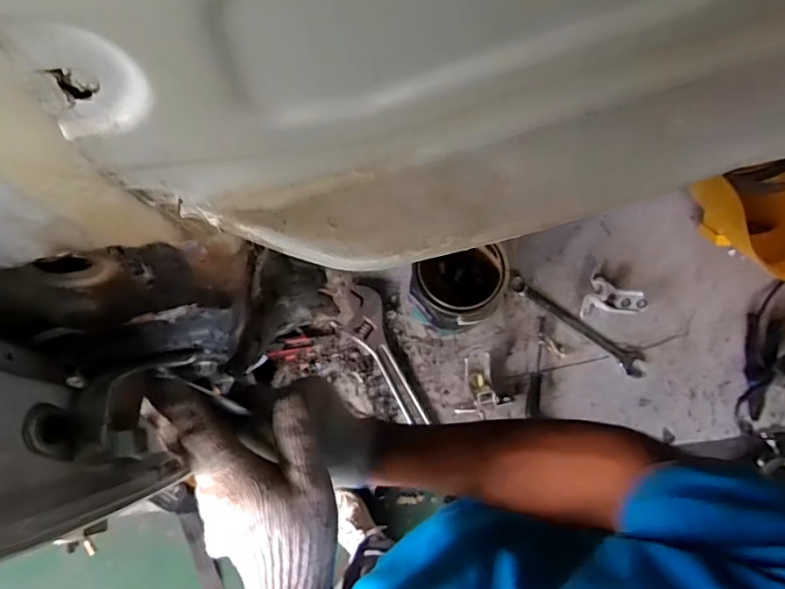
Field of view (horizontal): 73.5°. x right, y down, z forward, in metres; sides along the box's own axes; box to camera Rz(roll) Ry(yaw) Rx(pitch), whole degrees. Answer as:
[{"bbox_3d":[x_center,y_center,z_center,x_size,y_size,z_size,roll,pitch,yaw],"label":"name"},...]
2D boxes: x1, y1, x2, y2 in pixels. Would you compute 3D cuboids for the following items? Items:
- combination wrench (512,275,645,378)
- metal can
[{"bbox_3d":[0.333,0.053,0.946,0.274,0.015,0.041,37,75,9],"label":"combination wrench"},{"bbox_3d":[0.117,-0.016,0.910,0.149,0.141,0.147,1,73,-2],"label":"metal can"}]

